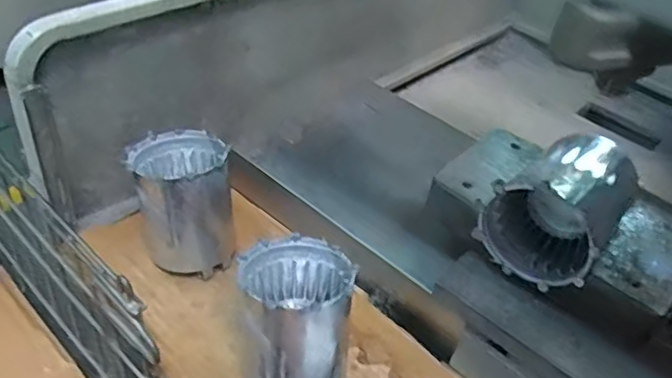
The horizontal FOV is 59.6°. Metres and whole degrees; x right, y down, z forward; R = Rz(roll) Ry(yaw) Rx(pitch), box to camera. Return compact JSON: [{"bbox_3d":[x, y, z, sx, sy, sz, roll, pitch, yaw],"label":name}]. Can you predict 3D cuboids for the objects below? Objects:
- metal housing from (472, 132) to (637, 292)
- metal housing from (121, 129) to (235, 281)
[{"bbox_3d":[0.196,0.011,0.507,0.090,0.089,0.123,32,47,25],"label":"metal housing"},{"bbox_3d":[-0.154,0.013,0.594,0.091,0.120,0.109,-4,43,-13],"label":"metal housing"}]

